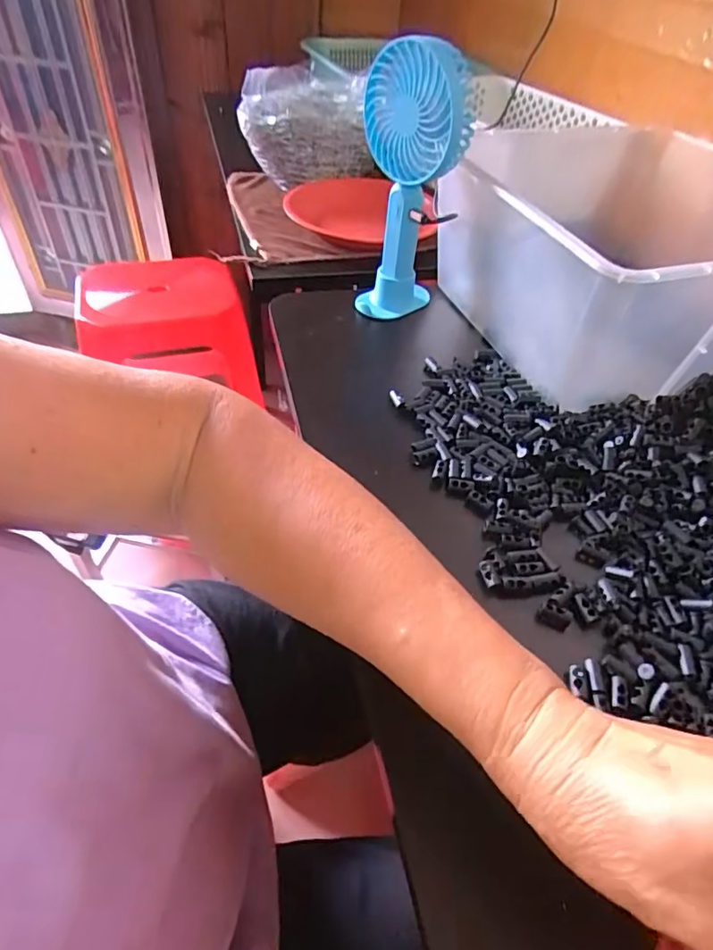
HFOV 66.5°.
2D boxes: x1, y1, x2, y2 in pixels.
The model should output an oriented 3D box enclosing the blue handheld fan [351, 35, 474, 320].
[{"bbox_3d":[0.049,-0.264,0.507,0.089,0.222,0.089,7,46,2],"label":"blue handheld fan"}]

